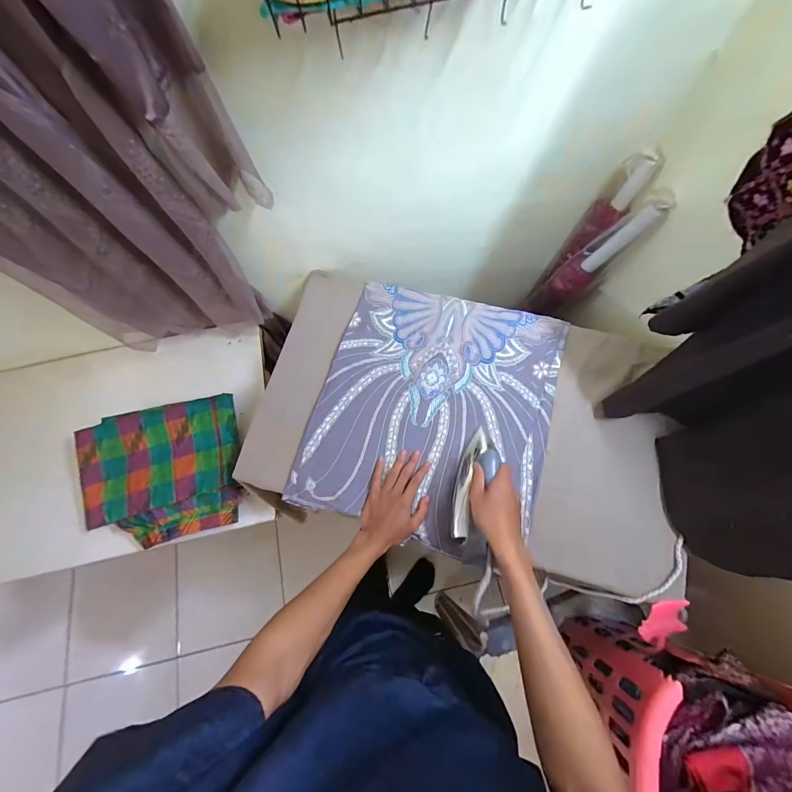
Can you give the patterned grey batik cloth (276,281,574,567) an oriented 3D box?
[{"bbox_3d":[0.071,0.018,0.657,0.421,0.018,0.469,15,72,7],"label":"patterned grey batik cloth"}]

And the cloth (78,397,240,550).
[{"bbox_3d":[-0.484,0.154,0.718,0.303,0.043,0.273,-14,74,-5],"label":"cloth"}]

